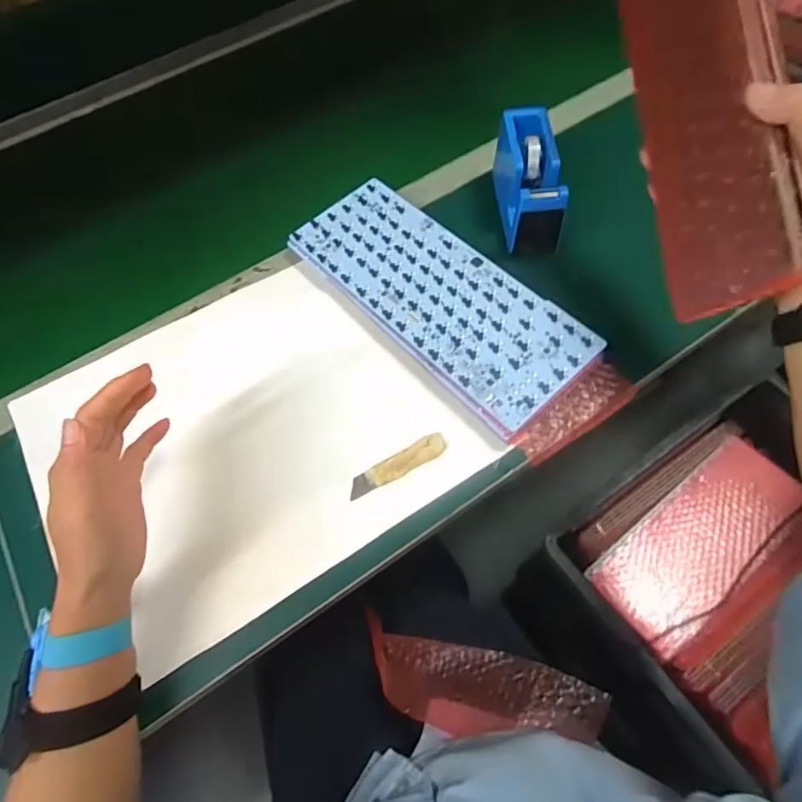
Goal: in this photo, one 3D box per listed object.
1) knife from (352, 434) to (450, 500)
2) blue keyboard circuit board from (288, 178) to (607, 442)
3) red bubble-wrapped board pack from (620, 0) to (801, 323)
[{"bbox_3d":[-0.002,0.054,0.434,0.089,0.005,0.020,-27,64,-10],"label":"knife"},{"bbox_3d":[0.030,-0.105,0.493,0.122,0.008,0.304,-39,67,-16],"label":"blue keyboard circuit board"},{"bbox_3d":[0.208,-0.202,0.359,0.025,0.103,0.276,-8,85,-14],"label":"red bubble-wrapped board pack"}]

